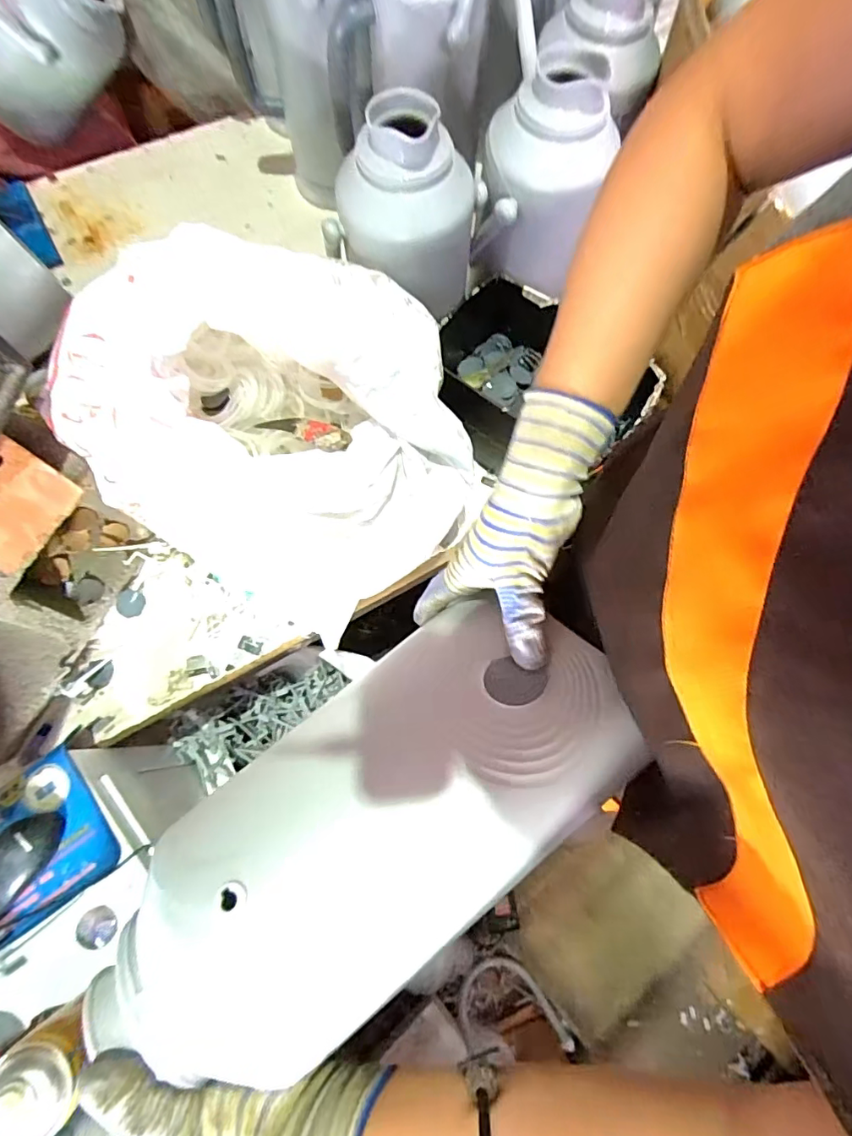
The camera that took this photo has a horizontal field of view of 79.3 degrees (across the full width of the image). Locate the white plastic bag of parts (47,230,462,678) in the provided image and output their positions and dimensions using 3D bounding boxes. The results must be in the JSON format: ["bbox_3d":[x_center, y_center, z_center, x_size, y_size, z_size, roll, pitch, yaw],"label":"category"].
[{"bbox_3d":[-0.163,-0.159,0.628,0.403,0.266,0.363,25,74,6],"label":"white plastic bag of parts"}]

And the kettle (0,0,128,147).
[{"bbox_3d":[-0.656,-0.849,0.789,0.371,0.267,0.142,1,59,34],"label":"kettle"}]

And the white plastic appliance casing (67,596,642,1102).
[{"bbox_3d":[-0.029,0.146,0.305,0.315,0.070,0.149,-35,77,-12],"label":"white plastic appliance casing"}]

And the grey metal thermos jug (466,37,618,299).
[{"bbox_3d":[0.141,-0.475,0.624,0.140,0.190,0.133,24,74,6],"label":"grey metal thermos jug"}]

